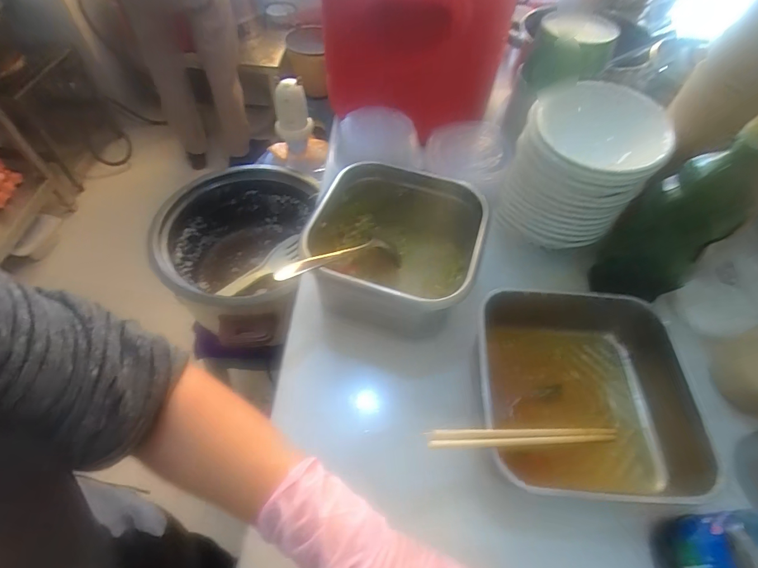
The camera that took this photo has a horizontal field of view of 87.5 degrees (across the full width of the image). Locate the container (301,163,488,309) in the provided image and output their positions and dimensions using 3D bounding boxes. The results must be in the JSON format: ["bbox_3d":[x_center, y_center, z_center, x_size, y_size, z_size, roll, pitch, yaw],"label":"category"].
[{"bbox_3d":[0.015,-0.040,0.466,0.182,0.101,0.176,16,56,8],"label":"container"}]

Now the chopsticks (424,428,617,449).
[{"bbox_3d":[0.138,0.137,0.353,0.222,0.007,0.014,10,52,-26],"label":"chopsticks"}]

